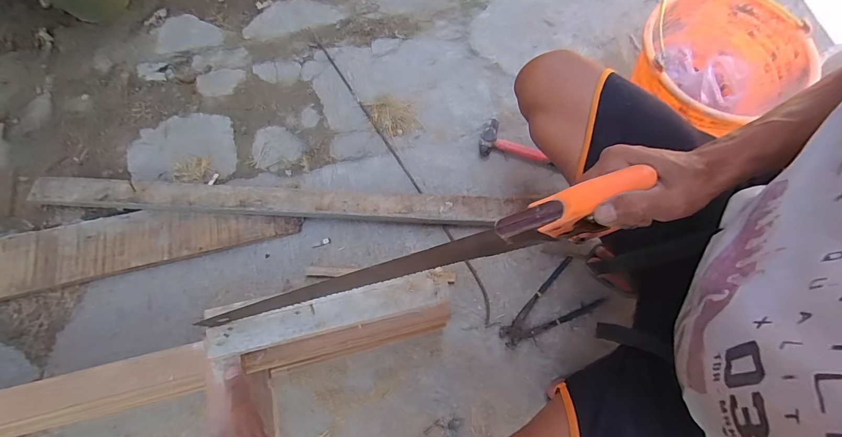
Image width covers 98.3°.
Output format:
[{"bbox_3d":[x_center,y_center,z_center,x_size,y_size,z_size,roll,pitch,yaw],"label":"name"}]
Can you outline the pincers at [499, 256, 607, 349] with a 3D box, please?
[{"bbox_3d":[0.252,0.184,0.720,0.213,0.016,0.104,-35,76,-14],"label":"pincers"}]

